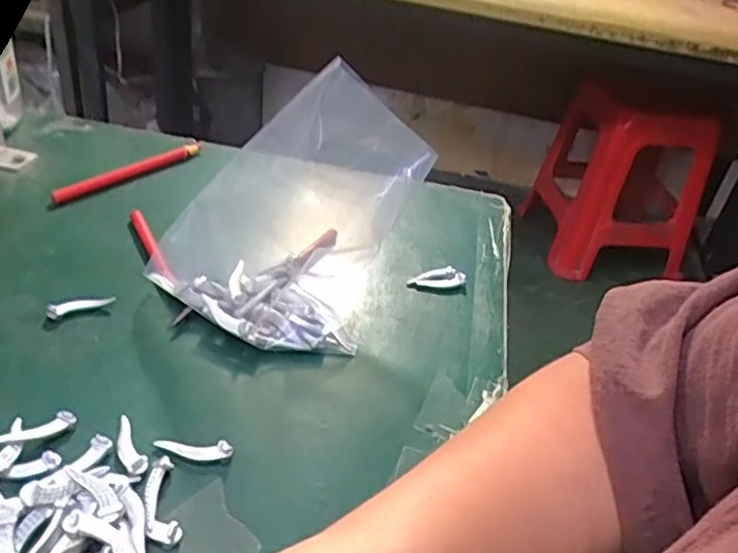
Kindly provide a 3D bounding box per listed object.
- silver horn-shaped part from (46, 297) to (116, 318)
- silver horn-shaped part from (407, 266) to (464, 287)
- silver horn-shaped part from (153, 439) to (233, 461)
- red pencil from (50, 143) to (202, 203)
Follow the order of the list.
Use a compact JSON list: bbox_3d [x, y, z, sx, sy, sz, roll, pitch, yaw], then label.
[{"bbox_3d":[-0.180,0.018,0.414,0.040,0.007,0.010,-12,41,-25],"label":"silver horn-shaped part"},{"bbox_3d":[0.050,0.001,0.487,0.042,0.010,0.015,1,37,-9],"label":"silver horn-shaped part"},{"bbox_3d":[-0.089,0.087,0.335,0.039,0.007,0.009,7,36,-1],"label":"silver horn-shaped part"},{"bbox_3d":[-0.196,-0.089,0.550,0.012,0.011,0.138,33,43,30],"label":"red pencil"}]

